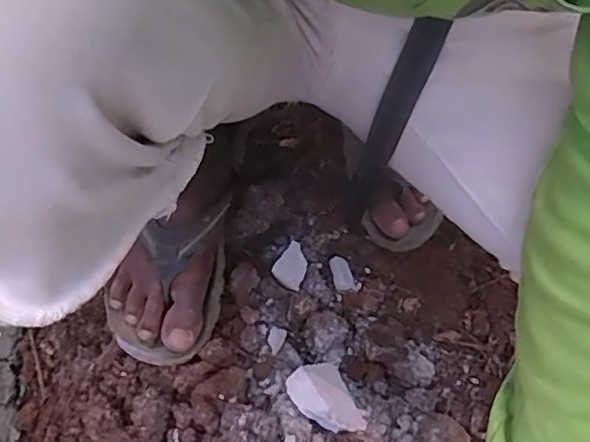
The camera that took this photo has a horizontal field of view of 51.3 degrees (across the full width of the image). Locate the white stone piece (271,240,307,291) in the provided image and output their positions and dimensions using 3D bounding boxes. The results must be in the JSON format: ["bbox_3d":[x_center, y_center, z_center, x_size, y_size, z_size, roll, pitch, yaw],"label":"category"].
[{"bbox_3d":[-0.004,0.045,0.632,0.032,0.013,0.044,20,70,8],"label":"white stone piece"}]

